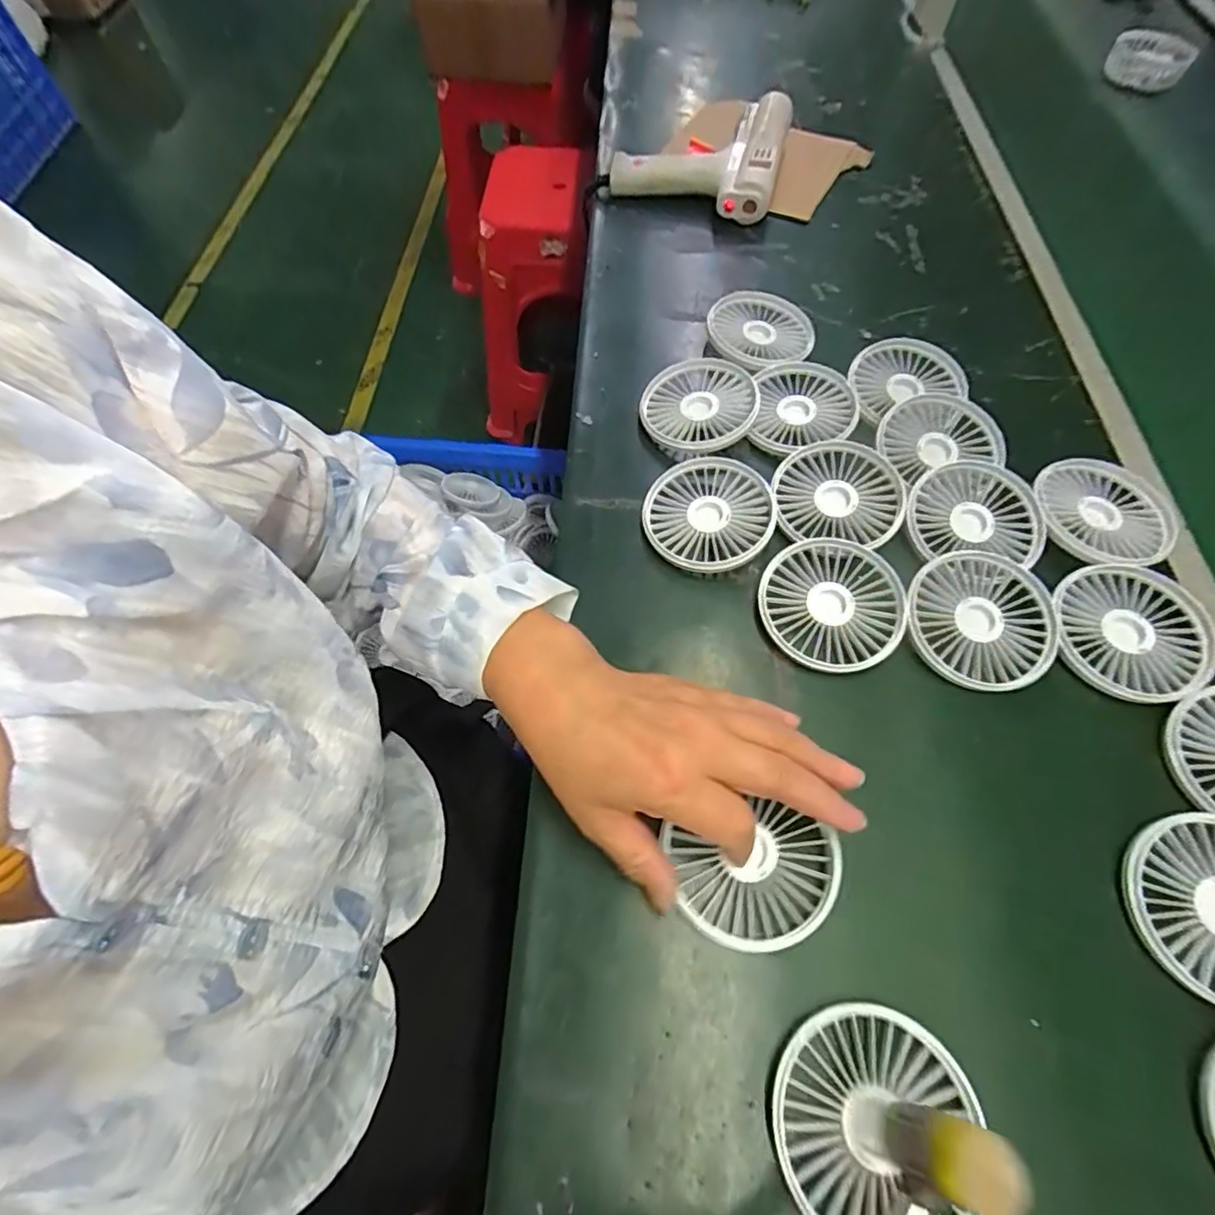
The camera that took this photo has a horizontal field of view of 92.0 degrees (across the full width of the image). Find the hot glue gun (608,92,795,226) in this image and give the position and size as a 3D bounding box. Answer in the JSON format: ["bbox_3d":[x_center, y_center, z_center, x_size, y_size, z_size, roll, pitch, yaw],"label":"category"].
[{"bbox_3d":[0.093,-0.467,0.612,0.170,0.066,0.159,16,63,10],"label":"hot glue gun"}]

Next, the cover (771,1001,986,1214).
[{"bbox_3d":[0.113,0.220,0.250,0.080,0.009,0.083,19,64,11],"label":"cover"}]

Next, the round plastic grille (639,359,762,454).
[{"bbox_3d":[0.069,-0.157,0.450,0.086,0.021,0.084,0,62,1],"label":"round plastic grille"}]

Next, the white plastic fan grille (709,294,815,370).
[{"bbox_3d":[0.128,-0.228,0.491,0.087,0.015,0.089,5,62,4],"label":"white plastic fan grille"}]

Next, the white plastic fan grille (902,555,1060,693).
[{"bbox_3d":[0.232,0.007,0.362,0.093,0.015,0.084,-40,68,-18],"label":"white plastic fan grille"}]

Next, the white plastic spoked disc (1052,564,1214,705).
[{"bbox_3d":[0.324,0.015,0.355,0.089,0.009,0.086,0,62,1],"label":"white plastic spoked disc"}]

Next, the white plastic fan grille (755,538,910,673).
[{"bbox_3d":[0.140,-0.002,0.364,0.087,0.016,0.083,-6,62,-2],"label":"white plastic fan grille"}]

